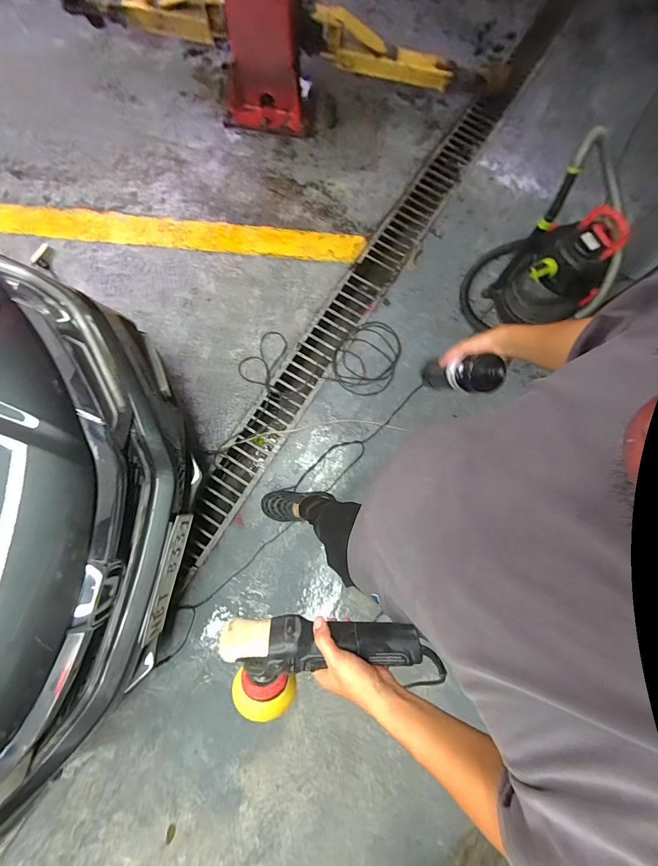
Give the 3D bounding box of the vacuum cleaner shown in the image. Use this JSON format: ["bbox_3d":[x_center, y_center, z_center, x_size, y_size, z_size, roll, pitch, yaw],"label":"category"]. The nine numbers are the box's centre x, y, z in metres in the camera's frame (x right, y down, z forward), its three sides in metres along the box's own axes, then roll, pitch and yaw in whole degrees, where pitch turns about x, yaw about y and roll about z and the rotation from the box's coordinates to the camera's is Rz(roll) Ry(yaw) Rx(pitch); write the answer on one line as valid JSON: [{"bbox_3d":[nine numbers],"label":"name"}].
[{"bbox_3d":[0.861,-0.692,1.428,0.445,0.664,0.414,0,78,-2],"label":"vacuum cleaner"}]

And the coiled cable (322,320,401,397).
[{"bbox_3d":[0.170,-0.349,1.698,0.288,0.039,0.351,19,80,4],"label":"coiled cable"}]

